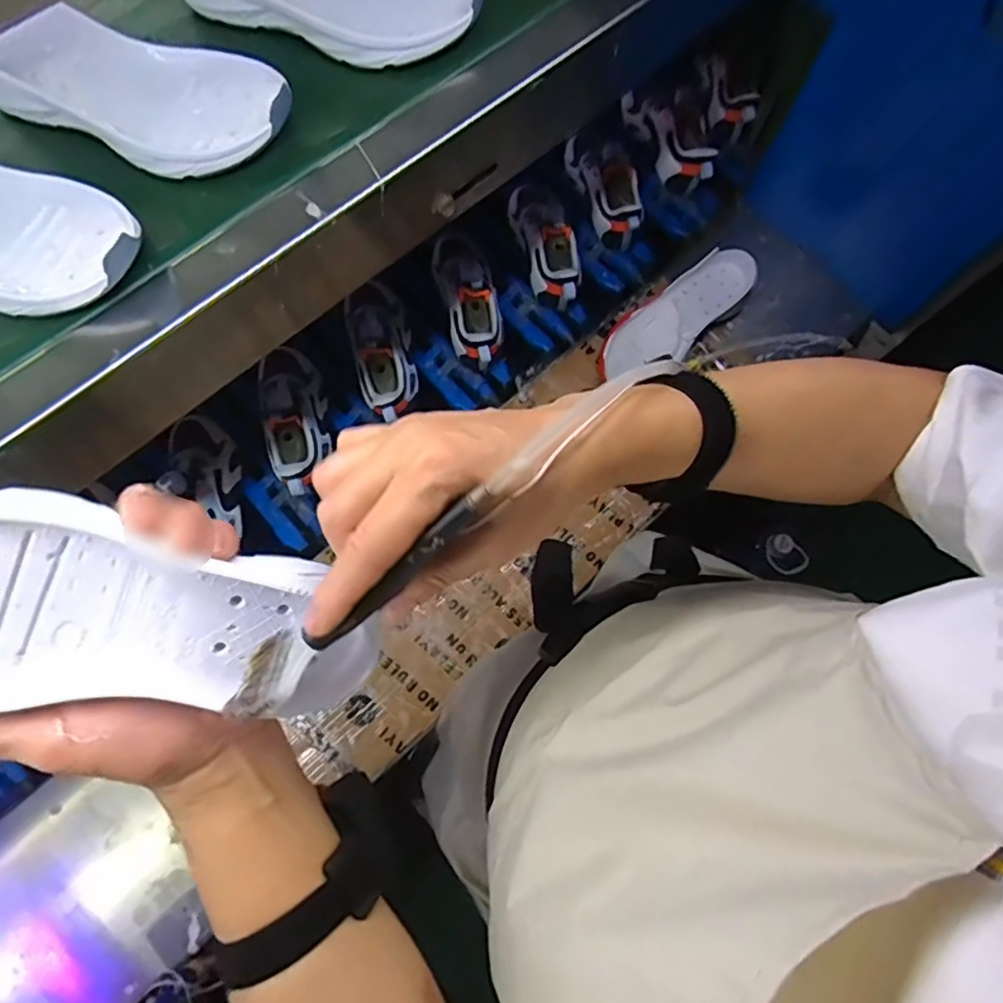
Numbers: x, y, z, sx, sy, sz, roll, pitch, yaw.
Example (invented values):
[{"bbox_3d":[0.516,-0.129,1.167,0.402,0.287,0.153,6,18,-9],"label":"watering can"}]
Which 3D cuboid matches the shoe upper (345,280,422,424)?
[{"bbox_3d":[-0.150,-0.198,0.765,0.075,0.088,0.198,-16,76,-6],"label":"shoe upper"}]

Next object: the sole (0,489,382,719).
[{"bbox_3d":[-0.156,0.051,0.252,0.216,0.037,0.081,20,72,-33],"label":"sole"}]

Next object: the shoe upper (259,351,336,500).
[{"bbox_3d":[-0.255,-0.102,0.738,0.070,0.076,0.211,-11,60,-4],"label":"shoe upper"}]

